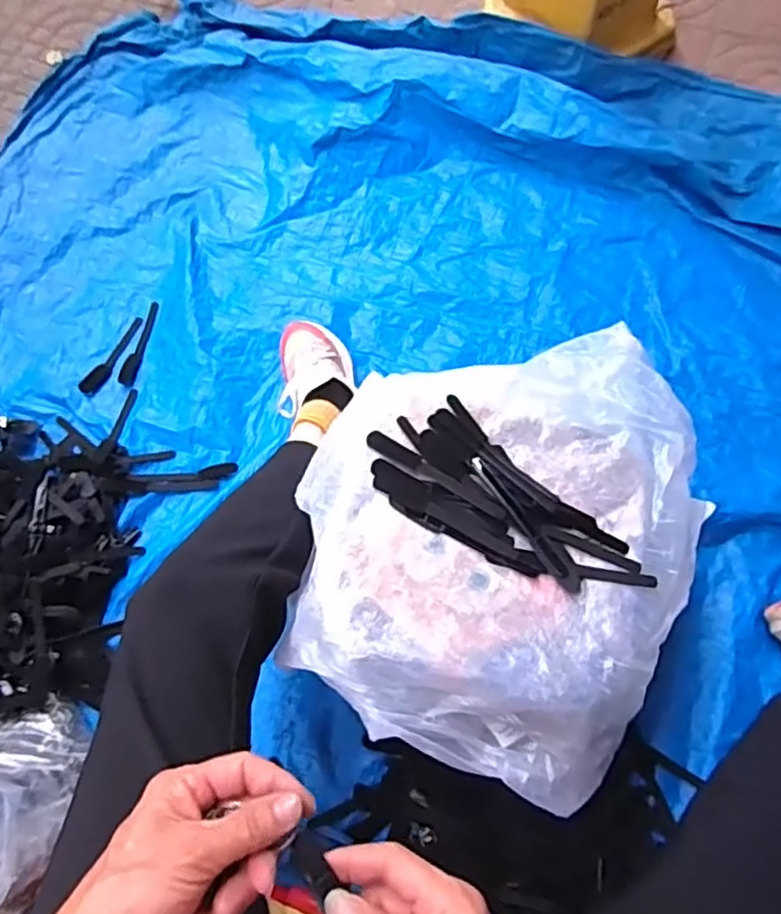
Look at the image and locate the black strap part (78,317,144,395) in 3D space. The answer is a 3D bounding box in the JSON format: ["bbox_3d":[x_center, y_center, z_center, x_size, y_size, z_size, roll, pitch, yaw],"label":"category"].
[{"bbox_3d":[-0.398,-0.146,0.965,0.028,0.011,0.137,23,68,10],"label":"black strap part"}]

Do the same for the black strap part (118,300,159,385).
[{"bbox_3d":[-0.355,-0.161,0.961,0.024,0.012,0.132,14,67,6],"label":"black strap part"}]

